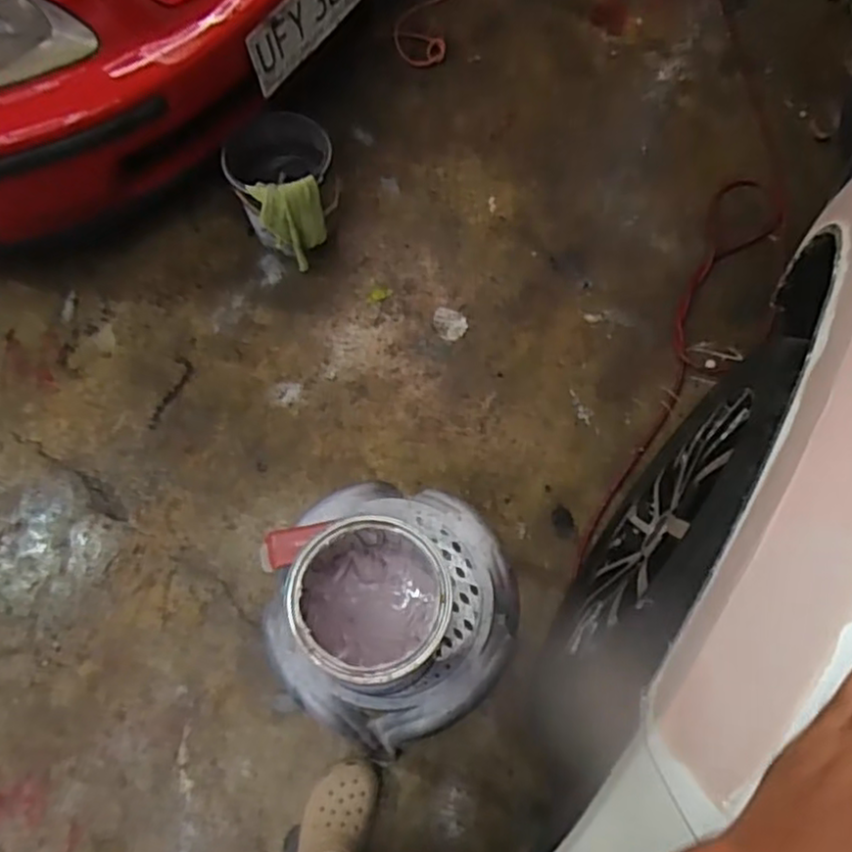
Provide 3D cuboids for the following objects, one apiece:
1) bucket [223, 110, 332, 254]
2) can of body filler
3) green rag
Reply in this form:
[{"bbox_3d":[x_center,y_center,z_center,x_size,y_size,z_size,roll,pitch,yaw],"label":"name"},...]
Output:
[{"bbox_3d":[-0.314,-0.537,1.529,0.217,0.239,0.211,0,70,-1],"label":"bucket"},{"bbox_3d":[-0.057,0.202,0.759,0.153,0.198,0.166,0,70,-1],"label":"can of body filler"},{"bbox_3d":[-0.284,-0.441,1.464,0.130,0.216,0.072,-30,73,-11],"label":"green rag"}]

